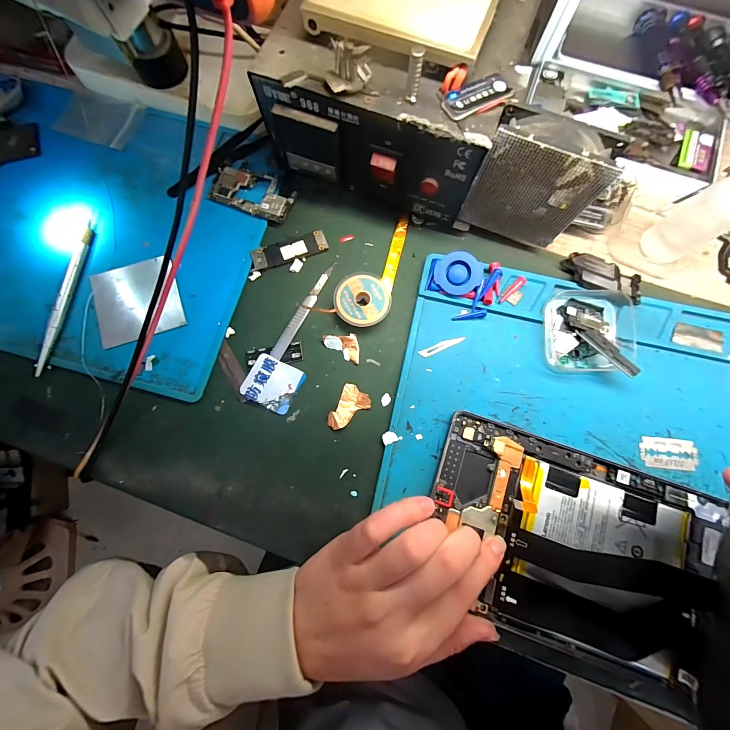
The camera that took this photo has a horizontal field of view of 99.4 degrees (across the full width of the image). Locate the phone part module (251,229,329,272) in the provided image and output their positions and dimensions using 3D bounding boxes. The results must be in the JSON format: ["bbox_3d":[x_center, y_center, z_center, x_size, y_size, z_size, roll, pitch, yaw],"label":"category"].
[{"bbox_3d":[-0.065,-0.099,0.267,0.065,0.006,0.020,-19,79,-3],"label":"phone part module"}]

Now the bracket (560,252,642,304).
[{"bbox_3d":[0.200,-0.076,0.261,0.064,0.006,0.038,19,64,4],"label":"bracket"}]

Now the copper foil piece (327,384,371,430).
[{"bbox_3d":[-0.012,0.035,0.241,0.024,0.005,0.036,27,80,5],"label":"copper foil piece"}]

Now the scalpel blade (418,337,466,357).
[{"bbox_3d":[0.063,-0.015,0.249,0.040,0.004,0.007,-23,80,-4],"label":"scalpel blade"}]

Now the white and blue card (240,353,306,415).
[{"bbox_3d":[-0.072,0.015,0.244,0.039,0.004,0.037,27,78,-5],"label":"white and blue card"}]

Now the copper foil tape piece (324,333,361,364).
[{"bbox_3d":[-0.019,-0.014,0.251,0.029,0.005,0.023,2,79,1],"label":"copper foil tape piece"}]

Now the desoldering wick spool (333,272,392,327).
[{"bbox_3d":[-0.002,-0.053,0.255,0.044,0.012,0.045,0,79,0],"label":"desoldering wick spool"}]

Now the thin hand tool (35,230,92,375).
[{"bbox_3d":[-0.243,-0.053,0.251,0.007,0.010,0.124,7,79,2],"label":"thin hand tool"}]

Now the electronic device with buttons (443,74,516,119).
[{"bbox_3d":[0.070,-0.170,0.194,0.045,0.006,0.020,-26,80,-5],"label":"electronic device with buttons"}]

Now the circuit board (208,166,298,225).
[{"bbox_3d":[-0.099,-0.152,0.274,0.072,0.006,0.038,19,80,4],"label":"circuit board"}]

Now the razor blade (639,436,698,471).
[{"bbox_3d":[0.229,0.066,0.231,0.041,0.004,0.022,6,79,2],"label":"razor blade"}]

